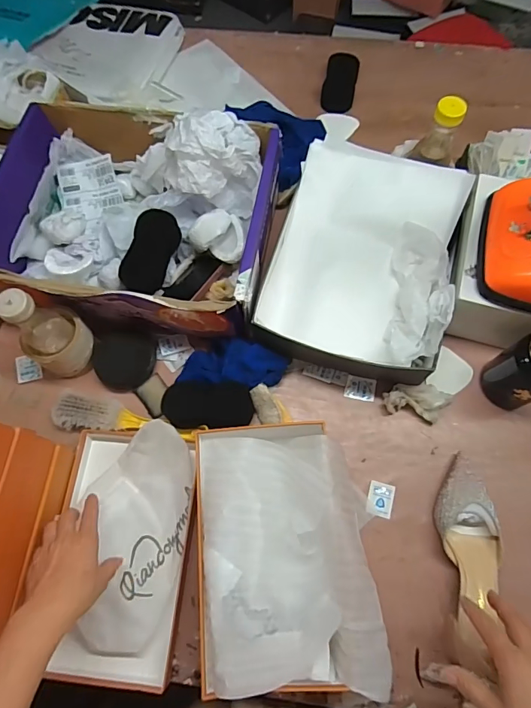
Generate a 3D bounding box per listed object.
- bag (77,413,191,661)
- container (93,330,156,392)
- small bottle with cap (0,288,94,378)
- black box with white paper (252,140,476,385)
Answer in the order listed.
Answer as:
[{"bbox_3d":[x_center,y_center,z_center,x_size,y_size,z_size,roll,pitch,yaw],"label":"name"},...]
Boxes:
[{"bbox_3d":[-0.172,0.232,0.559,0.133,0.052,0.268,5,73,4],"label":"bag"},{"bbox_3d":[-0.217,0.008,0.667,0.088,0.025,0.092,-1,70,2],"label":"container"},{"bbox_3d":[-0.306,-0.033,0.594,0.074,0.170,0.084,30,74,12],"label":"small bottle with cap"},{"bbox_3d":[0.147,-0.141,0.659,0.256,0.117,0.321,16,71,8],"label":"black box with white paper"}]

